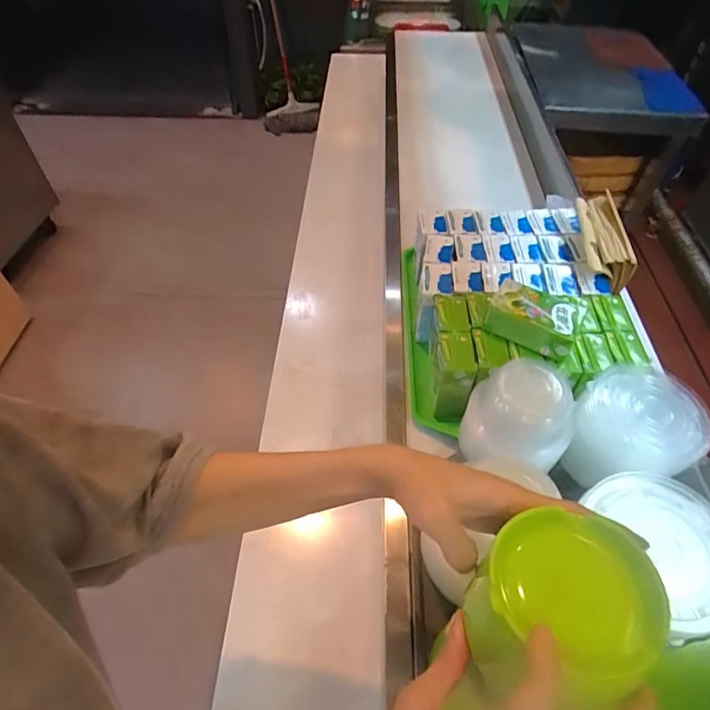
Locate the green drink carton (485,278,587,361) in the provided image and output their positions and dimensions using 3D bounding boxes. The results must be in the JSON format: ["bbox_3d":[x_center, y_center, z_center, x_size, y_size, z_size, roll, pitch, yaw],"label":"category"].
[{"bbox_3d":[0.222,-0.049,0.587,0.105,0.044,0.078,24,55,18],"label":"green drink carton"}]

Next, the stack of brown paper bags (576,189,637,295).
[{"bbox_3d":[0.353,-0.167,0.679,0.049,0.053,0.143,2,51,1],"label":"stack of brown paper bags"}]

